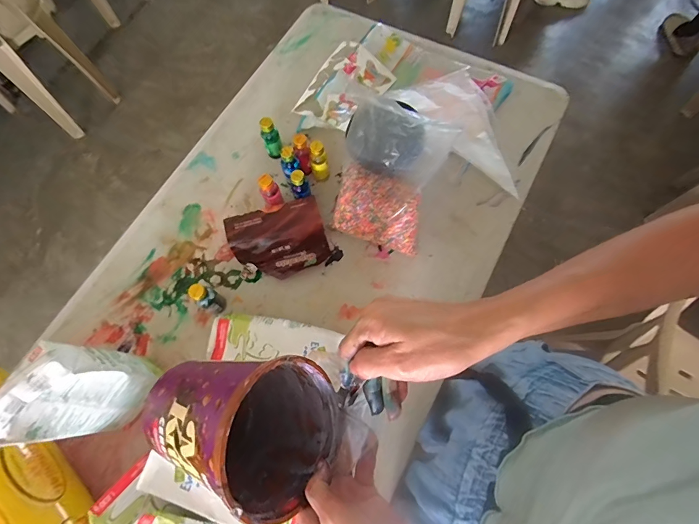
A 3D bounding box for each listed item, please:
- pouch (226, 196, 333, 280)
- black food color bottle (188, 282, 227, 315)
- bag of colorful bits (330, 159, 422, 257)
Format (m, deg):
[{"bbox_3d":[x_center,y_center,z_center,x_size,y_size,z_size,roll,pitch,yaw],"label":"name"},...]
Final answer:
[{"bbox_3d":[-0.117,-0.037,0.625,0.151,0.023,0.112,-18,105,-6],"label":"pouch"},{"bbox_3d":[-0.216,0.058,0.571,0.031,0.080,0.030,-1,70,2],"label":"black food color bottle"},{"bbox_3d":[0.047,-0.078,0.596,0.136,0.120,0.077,18,71,9],"label":"bag of colorful bits"}]

